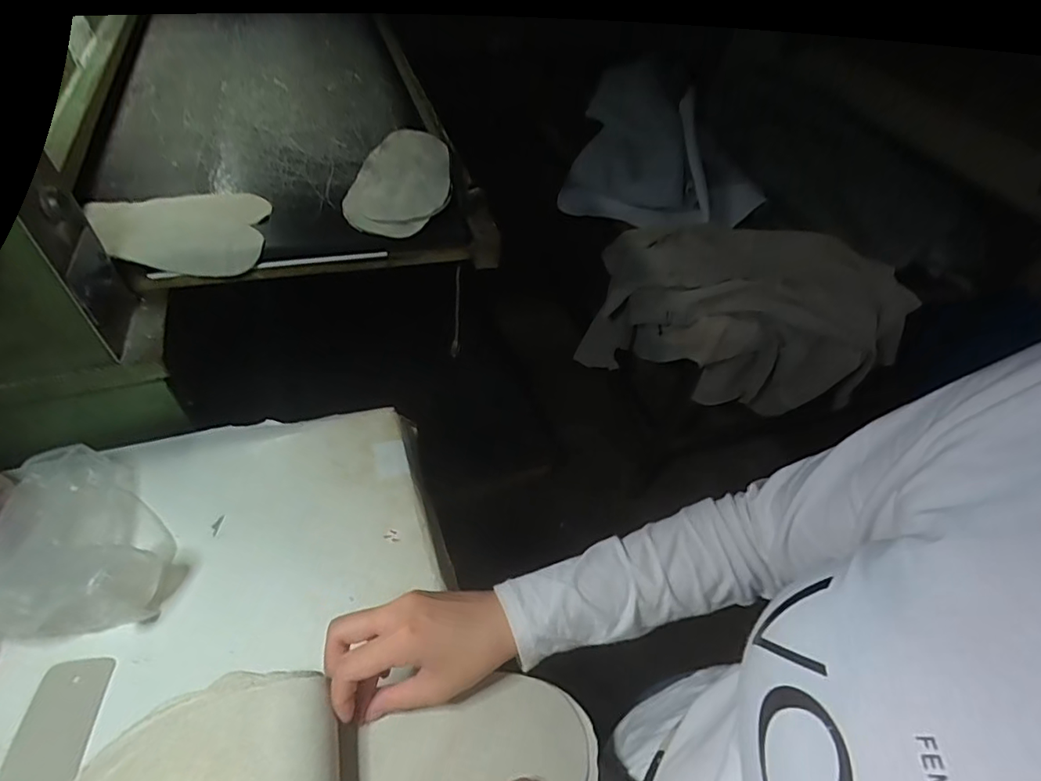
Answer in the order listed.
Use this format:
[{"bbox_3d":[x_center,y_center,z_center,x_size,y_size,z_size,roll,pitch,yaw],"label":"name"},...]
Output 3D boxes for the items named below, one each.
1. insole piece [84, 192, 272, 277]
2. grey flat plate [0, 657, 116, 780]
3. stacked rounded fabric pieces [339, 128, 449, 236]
[{"bbox_3d":[-0.408,-0.191,0.632,0.187,0.017,0.139,-7,54,-18],"label":"insole piece"},{"bbox_3d":[-0.352,0.259,0.399,0.052,0.004,0.101,0,48,-12],"label":"grey flat plate"},{"bbox_3d":[-0.166,-0.321,0.768,0.129,0.027,0.321,5,47,-1],"label":"stacked rounded fabric pieces"}]

